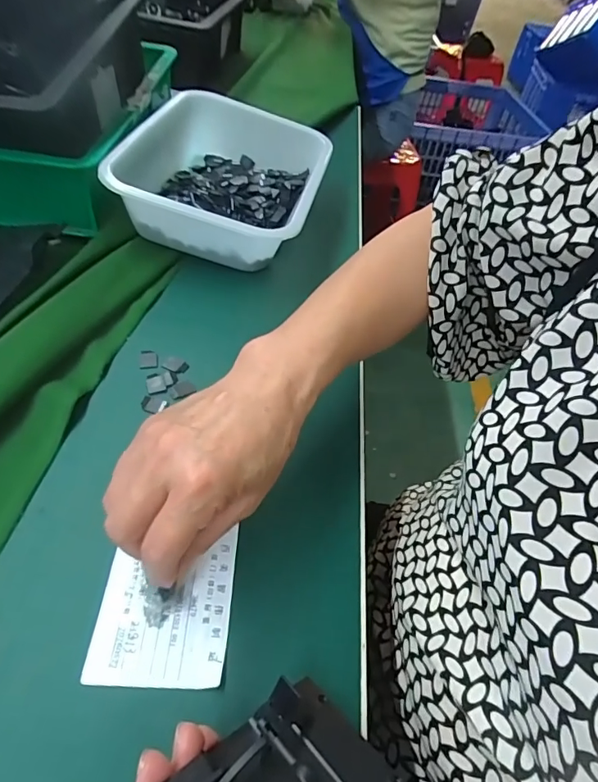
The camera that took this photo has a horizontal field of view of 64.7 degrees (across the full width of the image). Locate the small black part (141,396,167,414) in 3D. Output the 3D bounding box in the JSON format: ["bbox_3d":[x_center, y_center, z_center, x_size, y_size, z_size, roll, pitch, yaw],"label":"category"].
[{"bbox_3d":[-0.109,0.010,0.350,0.018,0.004,0.013,16,48,8],"label":"small black part"}]

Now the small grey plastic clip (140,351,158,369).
[{"bbox_3d":[-0.120,-0.025,0.376,0.014,0.005,0.017,-4,49,-11],"label":"small grey plastic clip"}]

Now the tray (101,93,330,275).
[{"bbox_3d":[-0.074,-0.224,0.498,0.186,0.073,0.242,12,48,4],"label":"tray"}]

